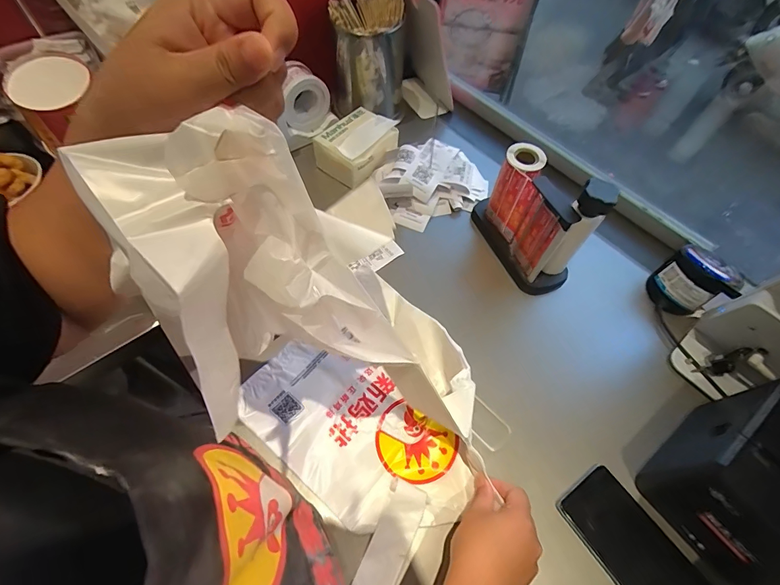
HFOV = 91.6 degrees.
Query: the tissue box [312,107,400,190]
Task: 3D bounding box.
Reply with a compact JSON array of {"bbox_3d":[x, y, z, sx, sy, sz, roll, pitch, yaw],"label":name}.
[{"bbox_3d":[-0.057,-0.247,0.644,0.103,0.063,0.128,36,65,18],"label":"tissue box"}]

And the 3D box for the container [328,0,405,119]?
[{"bbox_3d":[-0.041,-0.420,0.689,0.128,0.174,0.117,1,60,-2],"label":"container"}]

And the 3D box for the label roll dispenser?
[{"bbox_3d":[0.195,-0.112,0.526,0.060,0.174,0.179,-21,63,-14],"label":"label roll dispenser"}]

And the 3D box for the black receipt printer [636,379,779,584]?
[{"bbox_3d":[0.370,0.187,0.376,0.156,0.128,0.125,-31,65,-18],"label":"black receipt printer"}]

